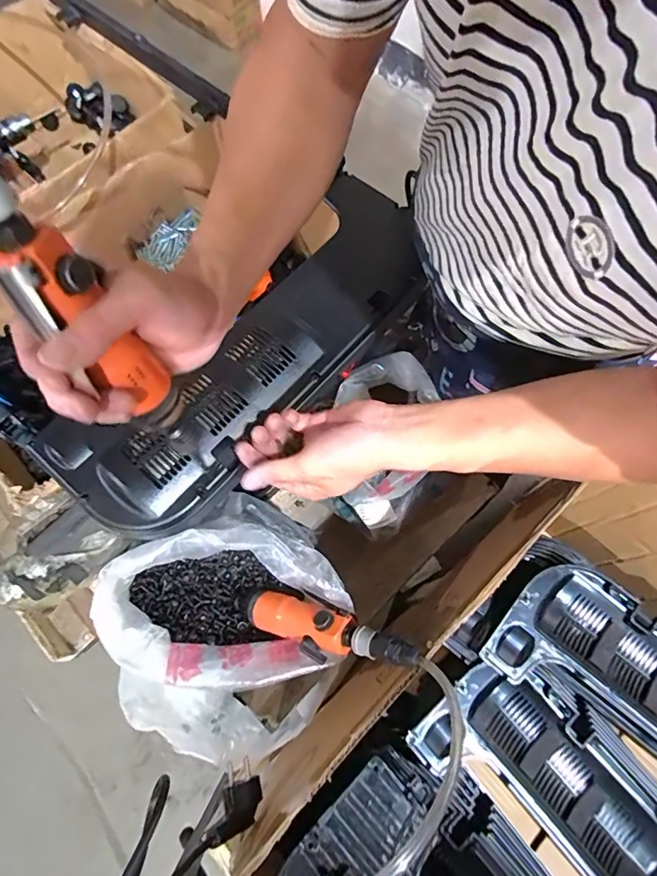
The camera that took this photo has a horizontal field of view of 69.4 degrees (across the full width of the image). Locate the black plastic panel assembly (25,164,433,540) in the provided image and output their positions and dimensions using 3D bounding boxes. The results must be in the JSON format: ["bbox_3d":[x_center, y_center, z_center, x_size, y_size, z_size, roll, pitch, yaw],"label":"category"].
[{"bbox_3d":[-0.063,-0.103,0.512,0.167,0.065,0.481,37,69,12],"label":"black plastic panel assembly"}]

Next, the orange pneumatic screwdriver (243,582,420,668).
[{"bbox_3d":[-0.013,0.187,0.474,0.235,0.037,0.055,1,64,40],"label":"orange pneumatic screwdriver"}]

